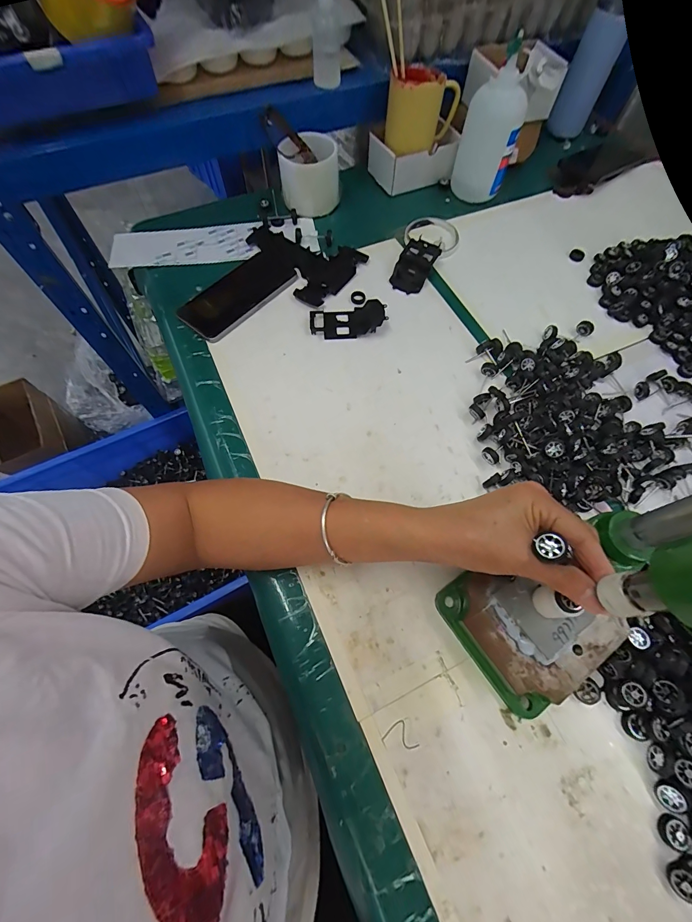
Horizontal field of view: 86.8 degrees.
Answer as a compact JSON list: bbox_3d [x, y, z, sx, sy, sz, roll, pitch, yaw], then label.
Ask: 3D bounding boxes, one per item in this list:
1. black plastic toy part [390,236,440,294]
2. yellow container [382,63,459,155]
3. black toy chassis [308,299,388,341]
[{"bbox_3d":[0.098,-0.277,0.516,0.047,0.017,0.095,25,68,10],"label":"black plastic toy part"},{"bbox_3d":[0.110,-0.533,0.556,0.074,0.075,0.101,40,71,15],"label":"yellow container"},{"bbox_3d":[0.002,-0.185,0.472,0.095,0.021,0.049,-8,66,-5],"label":"black toy chassis"}]

